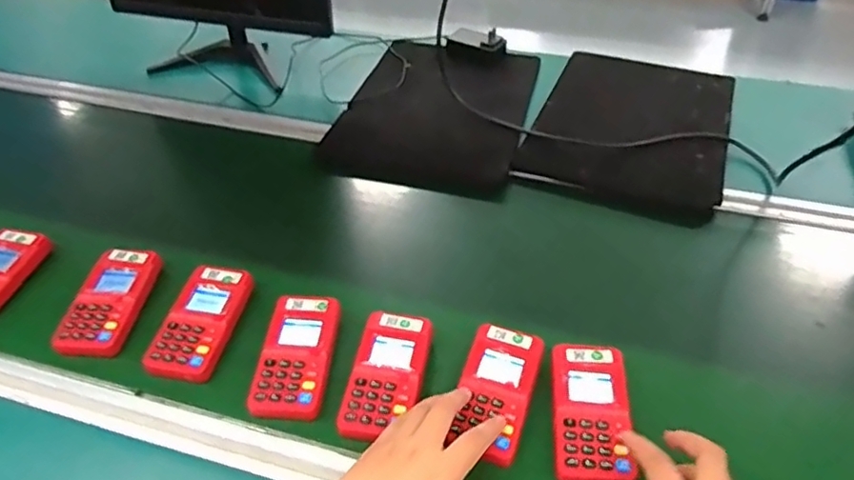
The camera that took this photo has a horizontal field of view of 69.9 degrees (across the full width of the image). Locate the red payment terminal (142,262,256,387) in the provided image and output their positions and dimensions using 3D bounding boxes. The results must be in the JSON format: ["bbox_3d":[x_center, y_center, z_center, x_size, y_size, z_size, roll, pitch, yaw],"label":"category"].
[{"bbox_3d":[-0.218,0.081,0.596,0.062,0.032,0.125,11,44,7],"label":"red payment terminal"}]

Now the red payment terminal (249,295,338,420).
[{"bbox_3d":[-0.121,0.107,0.564,0.062,0.028,0.122,6,43,1],"label":"red payment terminal"}]

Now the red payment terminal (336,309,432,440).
[{"bbox_3d":[-0.035,0.122,0.549,0.062,0.030,0.122,11,44,7],"label":"red payment terminal"}]

